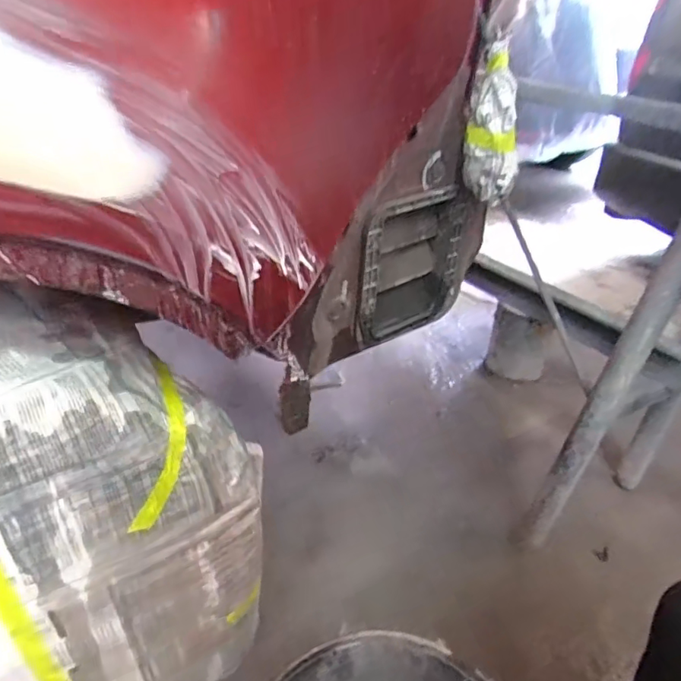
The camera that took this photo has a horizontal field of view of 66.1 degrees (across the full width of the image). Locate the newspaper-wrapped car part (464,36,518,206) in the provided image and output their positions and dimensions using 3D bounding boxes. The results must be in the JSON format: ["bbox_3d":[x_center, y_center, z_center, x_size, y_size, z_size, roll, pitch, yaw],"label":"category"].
[{"bbox_3d":[0.168,-0.230,0.568,0.061,0.144,0.052,13,34,12],"label":"newspaper-wrapped car part"}]

